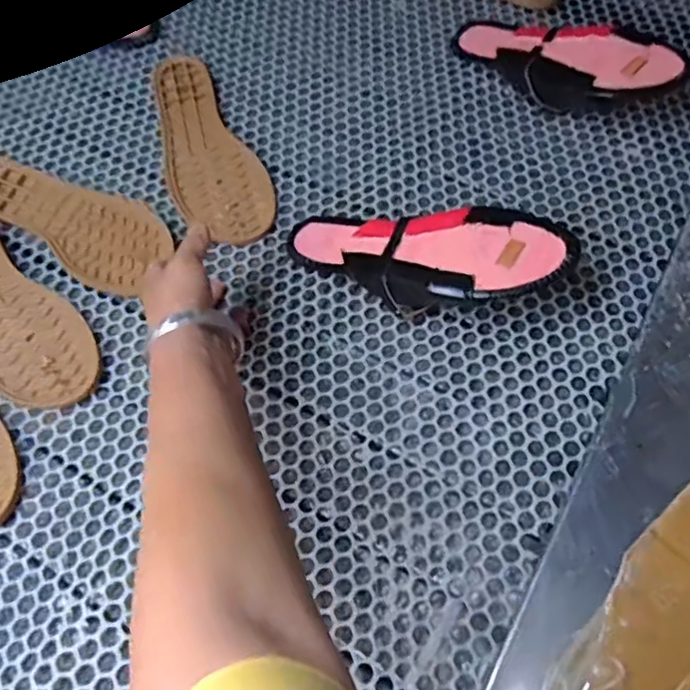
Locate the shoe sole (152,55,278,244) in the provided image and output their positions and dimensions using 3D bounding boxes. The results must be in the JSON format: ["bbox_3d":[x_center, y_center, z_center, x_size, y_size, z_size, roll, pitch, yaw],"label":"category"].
[{"bbox_3d":[-0.139,-0.197,0.618,0.086,0.008,0.241,-22,68,-9],"label":"shoe sole"}]

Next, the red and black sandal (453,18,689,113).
[{"bbox_3d":[0.196,-0.277,0.603,0.229,0.077,0.079,39,71,19],"label":"red and black sandal"}]

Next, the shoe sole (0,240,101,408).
[{"bbox_3d":[-0.302,-0.040,0.543,0.084,0.025,0.243,-42,69,-17],"label":"shoe sole"}]

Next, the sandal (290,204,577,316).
[{"bbox_3d":[0.058,-0.070,0.516,0.245,0.049,0.090,7,62,27],"label":"sandal"}]

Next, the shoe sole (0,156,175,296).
[{"bbox_3d":[-0.258,-0.121,0.580,0.223,0.015,0.083,29,68,15],"label":"shoe sole"}]

